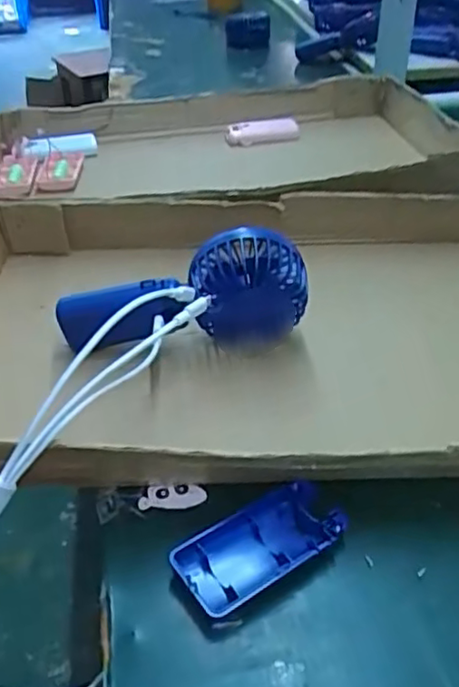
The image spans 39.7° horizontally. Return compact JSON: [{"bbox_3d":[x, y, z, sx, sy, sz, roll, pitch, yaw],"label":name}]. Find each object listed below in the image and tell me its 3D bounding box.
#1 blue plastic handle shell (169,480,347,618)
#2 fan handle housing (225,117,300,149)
[{"bbox_3d":[0.015,0.111,0.350,0.091,0.019,0.045,-23,42,-22],"label":"blue plastic handle shell"},{"bbox_3d":[0.042,-0.284,0.853,0.100,0.025,0.032,-10,39,-10],"label":"fan handle housing"}]

